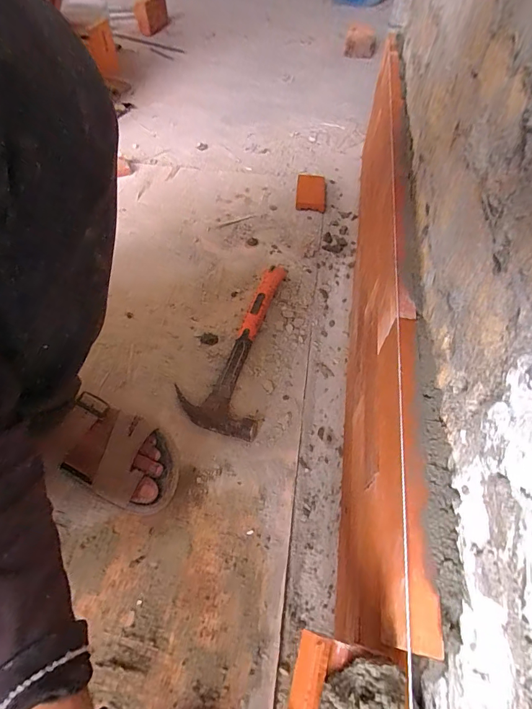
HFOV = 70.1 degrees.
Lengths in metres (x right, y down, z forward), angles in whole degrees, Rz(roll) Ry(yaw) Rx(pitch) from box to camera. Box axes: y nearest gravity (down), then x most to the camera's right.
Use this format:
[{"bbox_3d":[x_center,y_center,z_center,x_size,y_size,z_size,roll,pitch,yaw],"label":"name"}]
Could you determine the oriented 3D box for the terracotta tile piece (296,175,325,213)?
[{"bbox_3d":[0.101,-0.364,0.858,0.062,0.023,0.118,5,54,2],"label":"terracotta tile piece"}]

